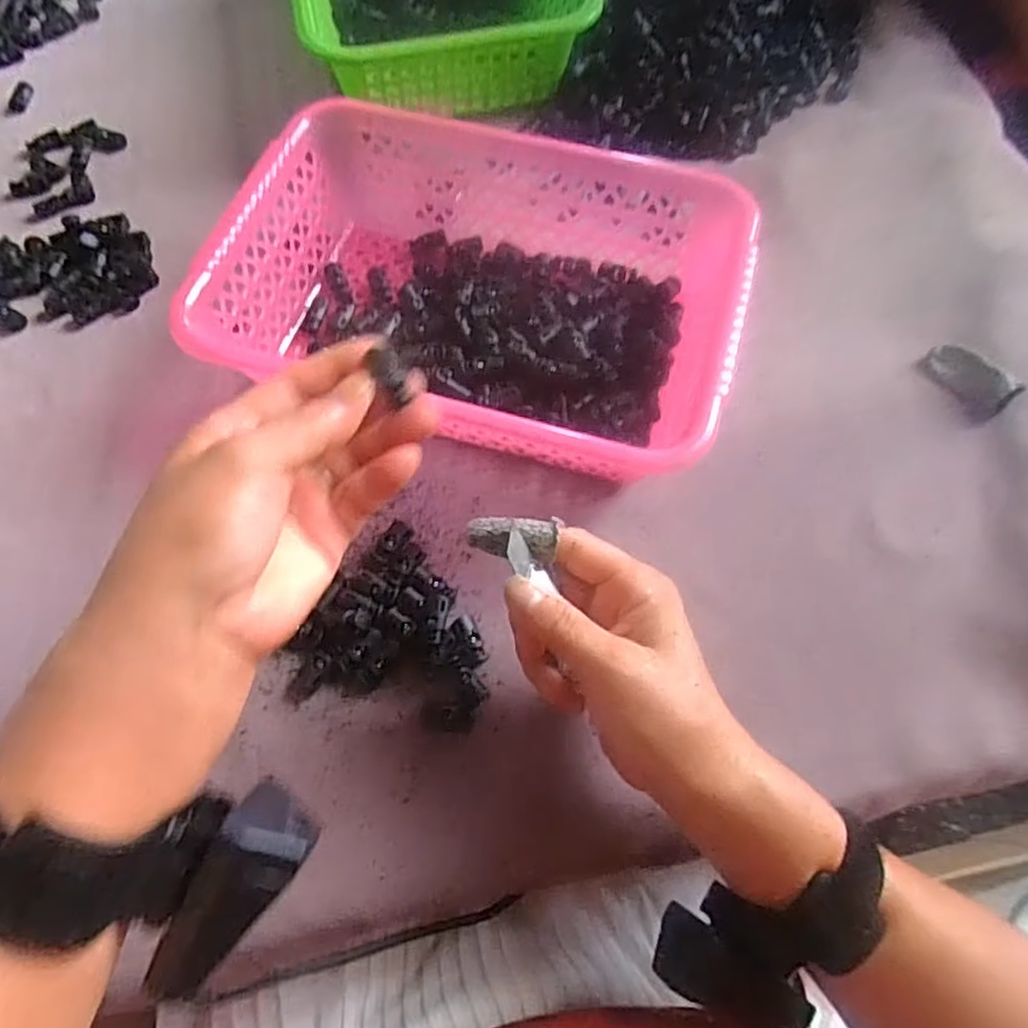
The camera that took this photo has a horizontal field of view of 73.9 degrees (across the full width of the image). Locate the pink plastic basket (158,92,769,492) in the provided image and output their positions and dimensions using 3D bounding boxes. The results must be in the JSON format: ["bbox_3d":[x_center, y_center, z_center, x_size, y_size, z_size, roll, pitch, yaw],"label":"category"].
[{"bbox_3d":[-0.016,-0.144,0.436,0.302,0.081,0.210,15,69,9],"label":"pink plastic basket"}]

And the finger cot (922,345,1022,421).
[{"bbox_3d":[0.300,-0.091,0.449,0.033,0.008,0.057,-39,71,-13],"label":"finger cot"}]

